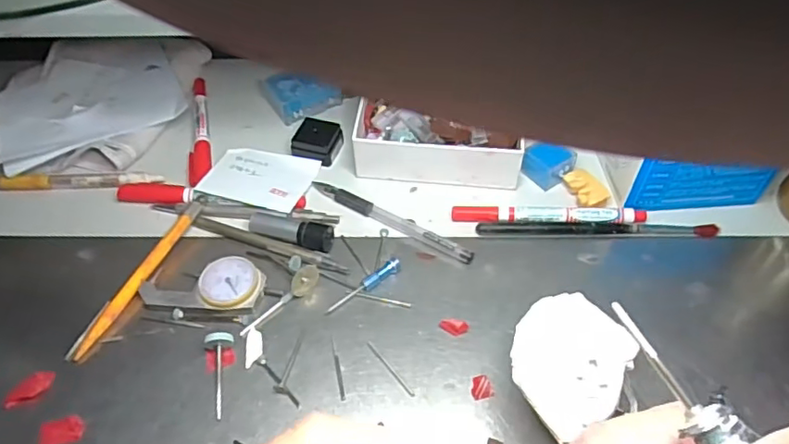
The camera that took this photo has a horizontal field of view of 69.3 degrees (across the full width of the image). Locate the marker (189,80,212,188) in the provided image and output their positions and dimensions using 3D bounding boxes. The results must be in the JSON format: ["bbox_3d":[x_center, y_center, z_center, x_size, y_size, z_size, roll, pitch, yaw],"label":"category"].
[{"bbox_3d":[-0.163,-0.077,0.474,0.017,0.010,0.131,-11,52,-7],"label":"marker"}]

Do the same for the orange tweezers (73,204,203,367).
[{"bbox_3d":[-0.165,0.034,0.375,0.010,0.009,0.126,16,54,14],"label":"orange tweezers"}]

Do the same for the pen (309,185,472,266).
[{"bbox_3d":[-0.003,-0.003,0.408,0.131,0.009,0.012,27,57,21],"label":"pen"}]

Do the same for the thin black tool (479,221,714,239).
[{"bbox_3d":[0.143,0.004,0.402,0.165,0.004,0.012,0,52,1],"label":"thin black tool"}]

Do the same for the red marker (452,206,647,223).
[{"bbox_3d":[0.110,-0.005,0.409,0.134,0.008,0.016,0,52,2],"label":"red marker"}]

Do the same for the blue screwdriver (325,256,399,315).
[{"bbox_3d":[-0.020,0.041,0.373,0.058,0.007,0.008,-32,57,-21],"label":"blue screwdriver"}]

